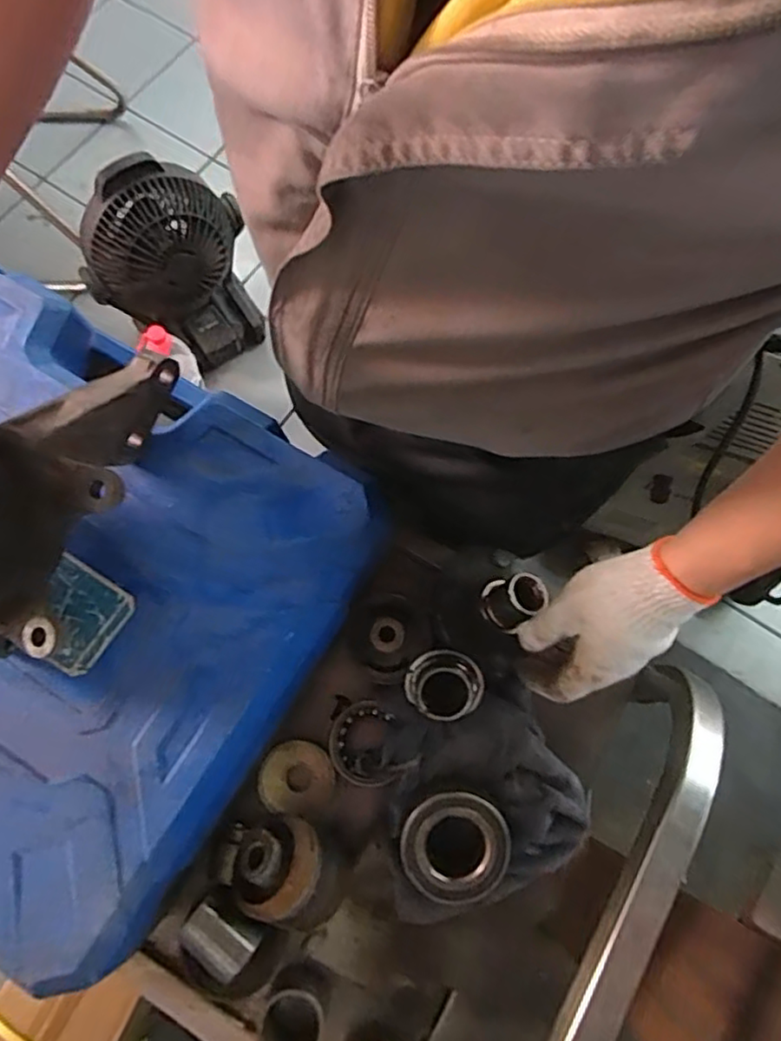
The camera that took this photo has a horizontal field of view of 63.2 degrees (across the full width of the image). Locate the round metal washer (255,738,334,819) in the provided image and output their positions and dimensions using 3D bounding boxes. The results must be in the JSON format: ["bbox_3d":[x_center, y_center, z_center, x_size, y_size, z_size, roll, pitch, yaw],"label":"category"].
[{"bbox_3d":[-0.081,0.221,0.539,0.060,0.013,0.059,6,74,-19],"label":"round metal washer"}]

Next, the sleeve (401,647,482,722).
[{"bbox_3d":[0.043,0.130,0.506,0.059,0.015,0.056,0,73,-1],"label":"sleeve"}]

